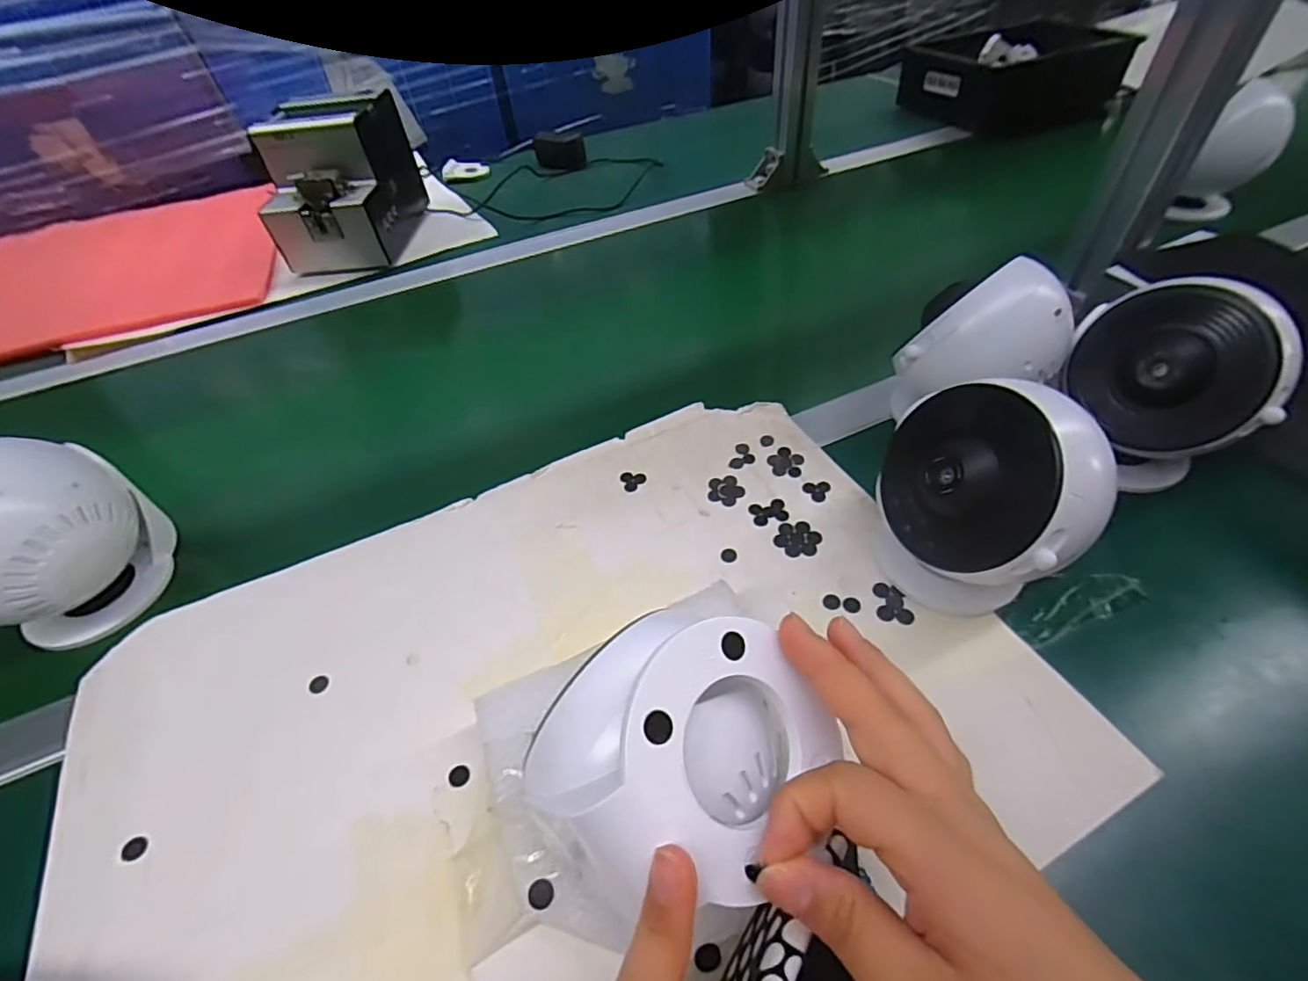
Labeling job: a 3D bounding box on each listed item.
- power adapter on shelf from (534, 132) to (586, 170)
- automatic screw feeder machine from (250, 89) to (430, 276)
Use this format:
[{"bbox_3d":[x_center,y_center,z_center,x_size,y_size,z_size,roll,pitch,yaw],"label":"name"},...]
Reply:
[{"bbox_3d":[-0.149,-0.526,0.903,0.084,0.043,0.028,22,53,23],"label":"power adapter on shelf"},{"bbox_3d":[-0.380,-0.377,0.718,0.125,0.145,0.185,-2,47,3],"label":"automatic screw feeder machine"}]

